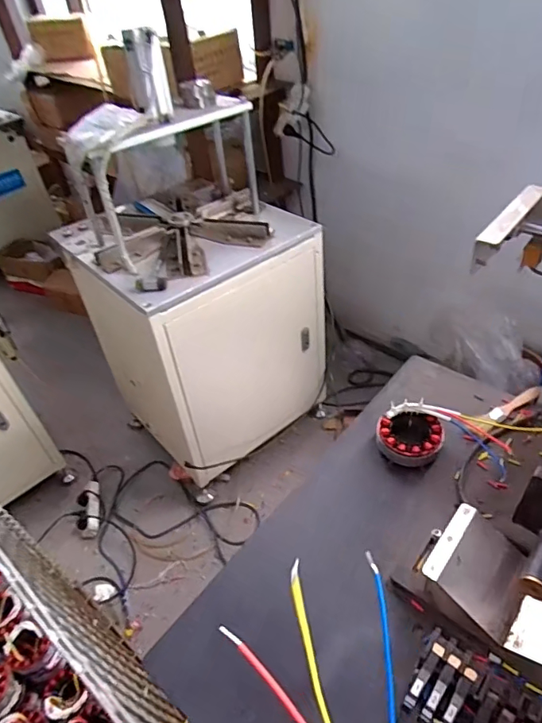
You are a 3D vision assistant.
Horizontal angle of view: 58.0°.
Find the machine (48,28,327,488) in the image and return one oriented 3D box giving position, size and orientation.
[{"bbox_3d":[-0.193,-0.229,1.434,0.590,0.957,0.506,-36,50,-27],"label":"machine"}]

